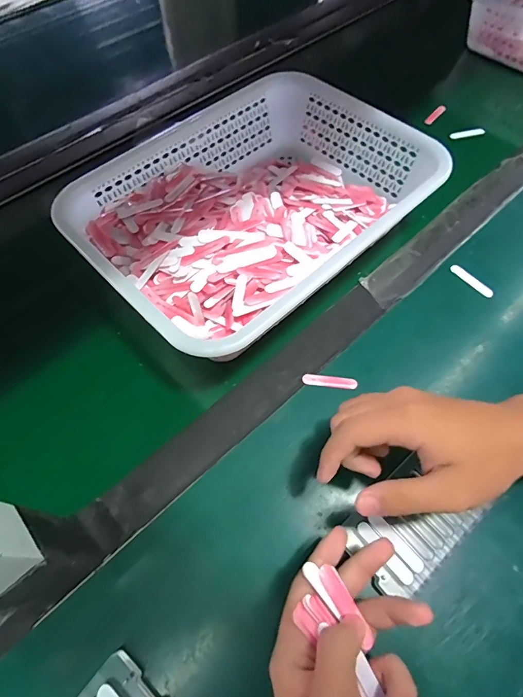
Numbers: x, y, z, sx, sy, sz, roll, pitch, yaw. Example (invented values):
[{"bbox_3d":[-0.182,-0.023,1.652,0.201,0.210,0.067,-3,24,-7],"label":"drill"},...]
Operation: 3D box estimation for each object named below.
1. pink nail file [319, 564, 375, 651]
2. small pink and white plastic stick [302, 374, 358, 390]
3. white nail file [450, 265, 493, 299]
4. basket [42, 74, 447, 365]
[{"bbox_3d":[0.055,0.165,0.252,0.010,0.004,0.053,-34,79,-16],"label":"pink nail file"},{"bbox_3d":[0.065,0.031,0.375,0.051,0.004,0.011,5,62,4],"label":"small pink and white plastic stick"},{"bbox_3d":[0.229,-0.074,0.430,0.010,0.005,0.053,-36,67,-16],"label":"white nail file"},{"bbox_3d":[-0.006,-0.153,0.434,0.349,0.080,0.247,-40,68,-18],"label":"basket"}]

